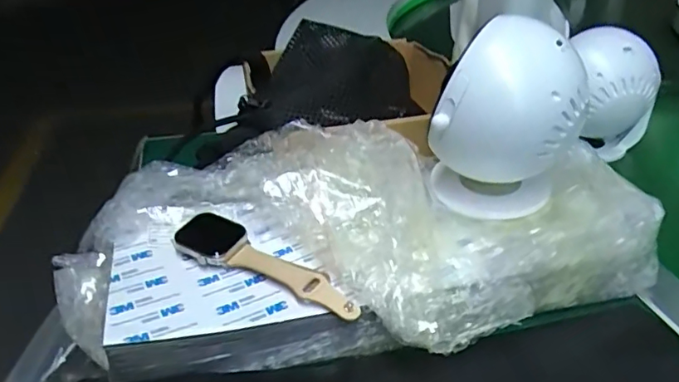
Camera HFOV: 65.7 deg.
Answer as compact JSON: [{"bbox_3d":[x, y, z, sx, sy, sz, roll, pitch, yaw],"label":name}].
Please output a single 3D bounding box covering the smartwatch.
[{"bbox_3d":[-0.044,0.043,0.324,0.127,0.016,0.032,14,34,21],"label":"smartwatch"}]

